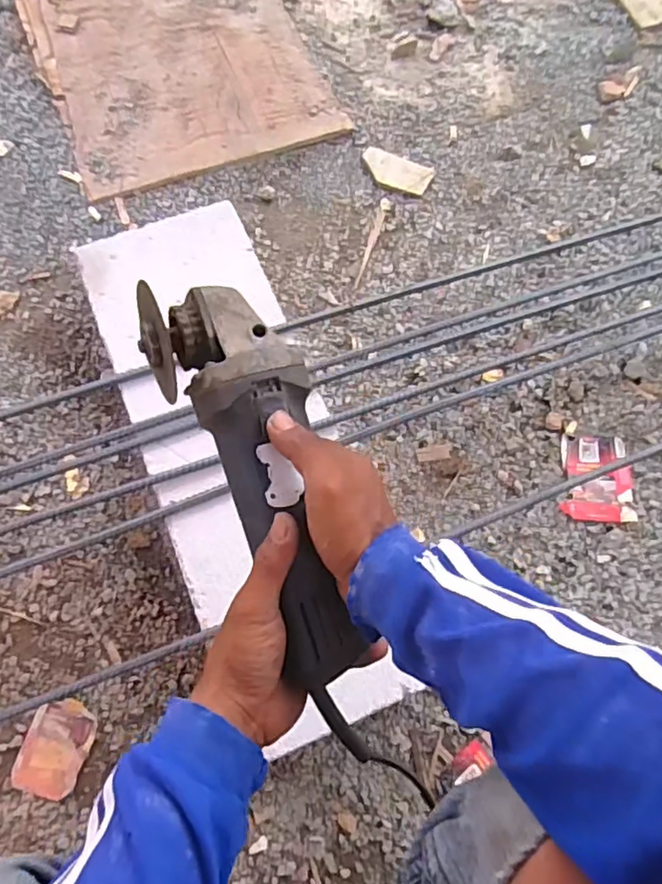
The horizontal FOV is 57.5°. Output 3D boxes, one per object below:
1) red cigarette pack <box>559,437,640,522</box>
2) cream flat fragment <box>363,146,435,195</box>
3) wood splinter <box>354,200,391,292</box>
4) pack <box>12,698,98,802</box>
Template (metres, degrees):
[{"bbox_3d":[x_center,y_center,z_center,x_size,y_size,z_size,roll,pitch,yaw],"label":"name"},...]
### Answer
[{"bbox_3d":[0.322,0.044,0.733,0.083,0.008,0.106,3,72,1],"label":"red cigarette pack"},{"bbox_3d":[0.095,-0.393,0.878,0.103,0.010,0.050,18,73,6],"label":"cream flat fragment"},{"bbox_3d":[0.059,-0.281,0.848,0.013,0.004,0.155,15,72,5],"label":"wood splinter"},{"bbox_3d":[-0.284,0.313,0.620,0.068,0.009,0.088,15,72,5],"label":"pack"}]

